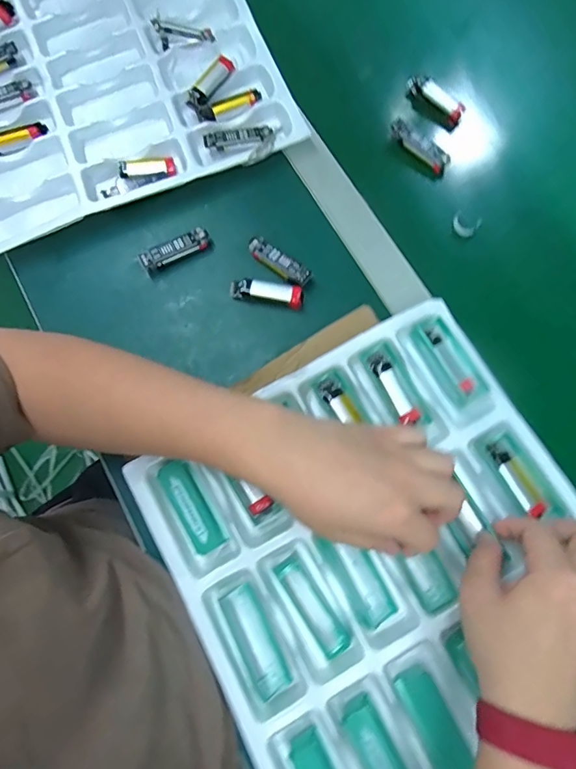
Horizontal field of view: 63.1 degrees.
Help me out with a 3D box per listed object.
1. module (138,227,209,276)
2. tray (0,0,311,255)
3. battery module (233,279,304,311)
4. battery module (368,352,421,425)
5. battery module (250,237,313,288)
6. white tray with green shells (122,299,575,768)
[{"bbox_3d":[-0.109,-0.128,0.455,0.068,0.022,0.015,-25,77,-3],"label":"module"},{"bbox_3d":[-0.248,-0.302,0.486,0.448,0.020,0.310,-21,77,-2],"label":"tray"},{"bbox_3d":[-0.019,-0.088,0.441,0.068,0.020,0.022,13,78,6],"label":"battery module"},{"bbox_3d":[0.091,0.004,0.404,0.016,0.009,0.065,-26,77,-3],"label":"battery module"},{"bbox_3d":[-0.009,-0.115,0.442,0.067,0.011,0.019,40,82,11],"label":"battery module"},{"bbox_3d":[0.108,0.191,0.366,0.314,0.031,0.453,-28,77,-5],"label":"white tray with green shells"}]

